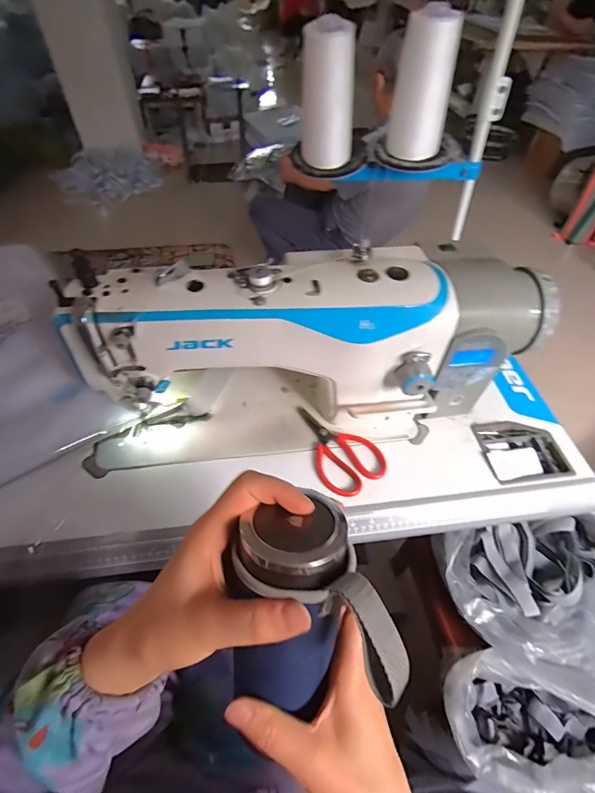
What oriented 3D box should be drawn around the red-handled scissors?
[{"bbox_3d":[0.053,0.071,0.561,0.089,0.017,0.148,-30,58,-23],"label":"red-handled scissors"}]

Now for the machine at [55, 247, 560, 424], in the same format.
[{"bbox_3d":[0.025,-0.061,0.508,0.564,0.222,0.139,-4,51,-5],"label":"machine"}]

